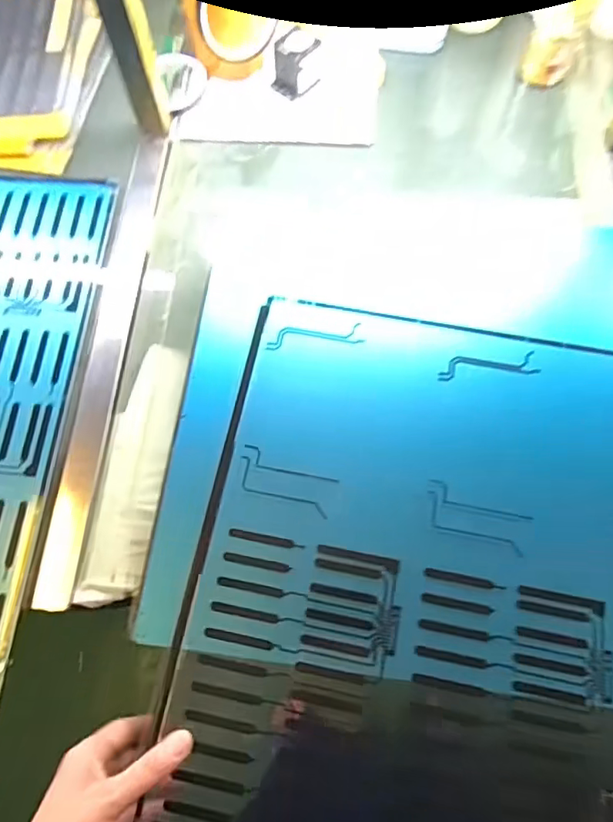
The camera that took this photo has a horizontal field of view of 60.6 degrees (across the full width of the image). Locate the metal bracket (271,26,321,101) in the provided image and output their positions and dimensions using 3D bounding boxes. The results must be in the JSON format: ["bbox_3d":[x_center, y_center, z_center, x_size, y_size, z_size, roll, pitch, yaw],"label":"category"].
[{"bbox_3d":[-0.013,-0.383,0.579,0.043,0.045,0.049,39,74,13],"label":"metal bracket"}]

